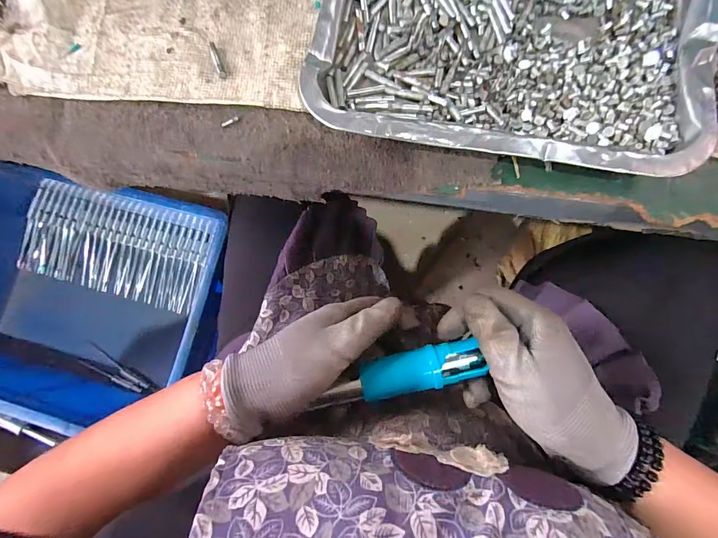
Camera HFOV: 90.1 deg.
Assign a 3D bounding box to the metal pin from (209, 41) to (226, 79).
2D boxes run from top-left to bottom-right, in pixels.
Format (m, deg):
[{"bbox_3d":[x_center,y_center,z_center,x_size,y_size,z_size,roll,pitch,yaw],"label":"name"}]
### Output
[{"bbox_3d":[-0.106,-0.157,0.265,0.005,0.004,0.033,-23,82,1],"label":"metal pin"}]

